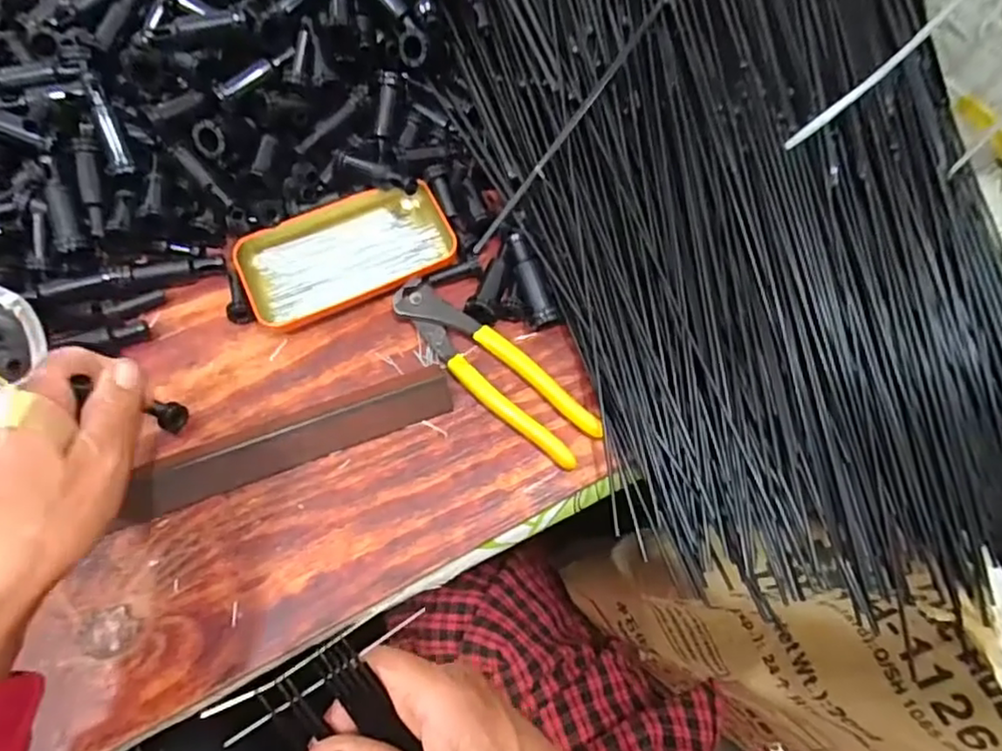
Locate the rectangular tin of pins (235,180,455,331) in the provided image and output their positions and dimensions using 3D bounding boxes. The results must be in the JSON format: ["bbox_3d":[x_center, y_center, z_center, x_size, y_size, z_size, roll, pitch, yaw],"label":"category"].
[{"bbox_3d":[-0.107,-0.085,0.439,0.141,0.023,0.070,-22,69,-10],"label":"rectangular tin of pins"}]

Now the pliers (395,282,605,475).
[{"bbox_3d":[-0.007,-0.005,0.414,0.161,0.014,0.041,40,72,14],"label":"pliers"}]

